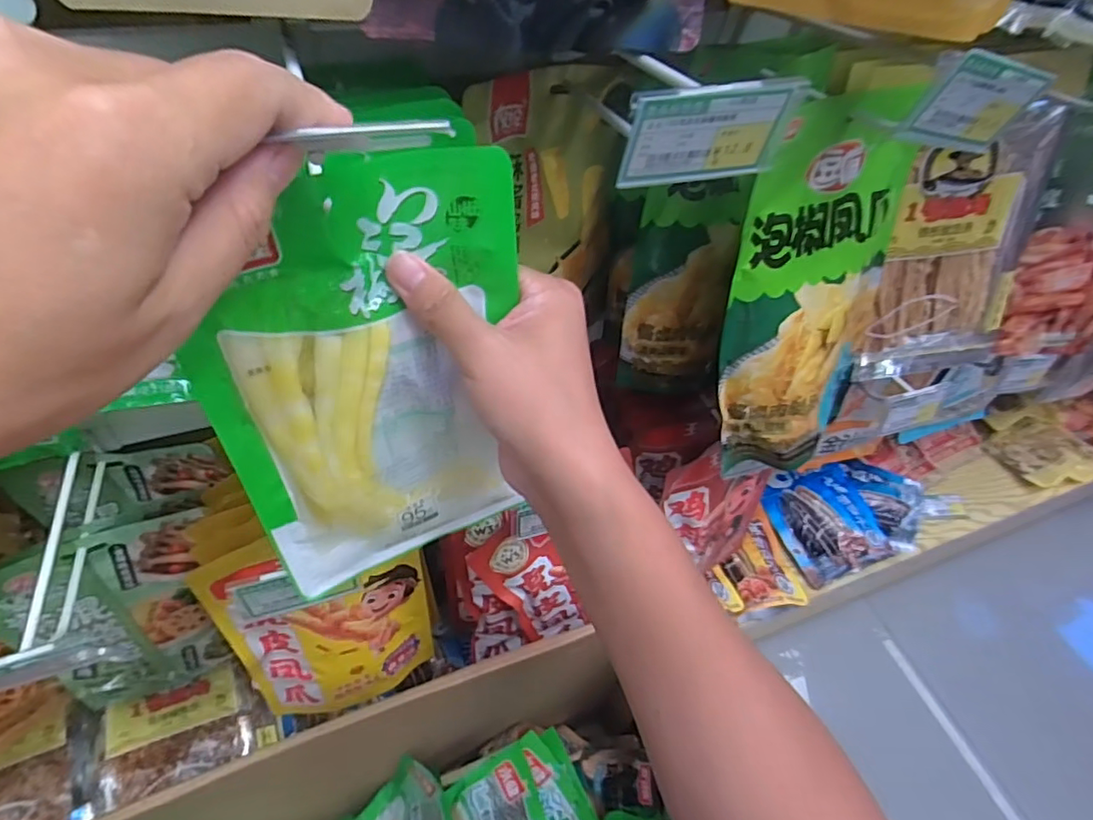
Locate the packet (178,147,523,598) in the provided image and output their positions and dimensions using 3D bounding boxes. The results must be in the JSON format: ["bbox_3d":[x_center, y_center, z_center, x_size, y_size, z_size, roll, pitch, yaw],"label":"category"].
[{"bbox_3d":[-0.084,-0.001,0.295,0.143,0.234,0.017,-14,40,-18],"label":"packet"}]

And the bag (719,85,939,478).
[{"bbox_3d":[0.197,-0.078,0.421,0.161,0.260,0.037,-19,30,-20],"label":"bag"}]

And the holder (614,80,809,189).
[{"bbox_3d":[0.071,-0.119,0.252,0.079,0.044,0.005,-12,62,-16],"label":"holder"}]

